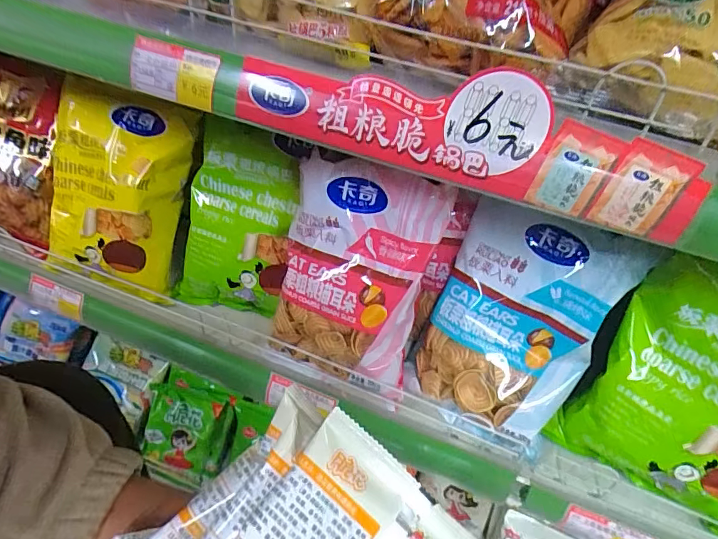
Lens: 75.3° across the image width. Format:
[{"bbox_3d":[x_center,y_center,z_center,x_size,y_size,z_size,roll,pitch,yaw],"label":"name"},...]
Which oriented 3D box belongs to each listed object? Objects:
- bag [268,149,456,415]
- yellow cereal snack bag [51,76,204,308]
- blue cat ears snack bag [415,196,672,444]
[{"bbox_3d":[-0.005,0.000,0.414,0.135,0.186,0.050,18,14,13],"label":"bag"},{"bbox_3d":[-0.251,-0.081,0.478,0.136,0.191,0.055,16,9,0],"label":"yellow cereal snack bag"},{"bbox_3d":[0.138,0.044,0.398,0.134,0.187,0.037,22,11,11],"label":"blue cat ears snack bag"}]

